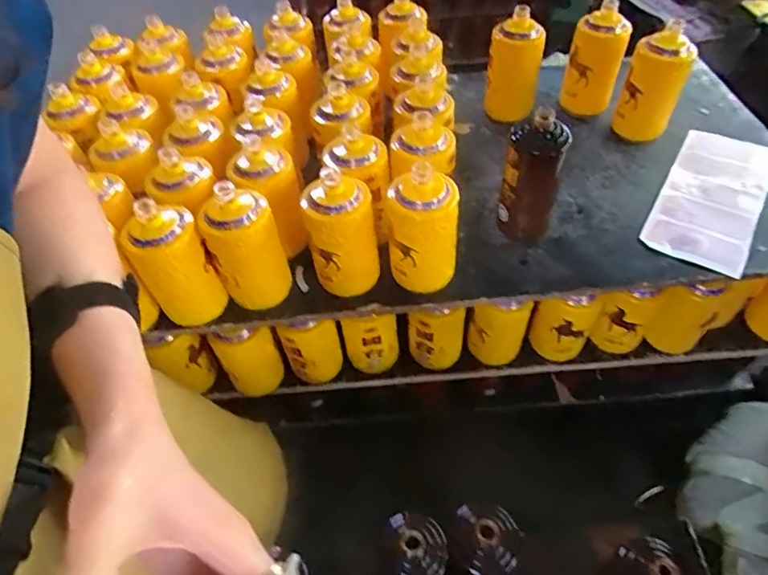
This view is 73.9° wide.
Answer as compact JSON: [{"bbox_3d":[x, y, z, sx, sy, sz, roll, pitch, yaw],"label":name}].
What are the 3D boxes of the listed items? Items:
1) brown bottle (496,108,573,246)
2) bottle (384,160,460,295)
[{"bbox_3d":[0.208,-0.153,0.727,0.072,0.191,0.061,21,56,19],"label":"brown bottle"},{"bbox_3d":[0.050,-0.074,0.679,0.091,0.183,0.091,-6,51,0],"label":"bottle"}]

